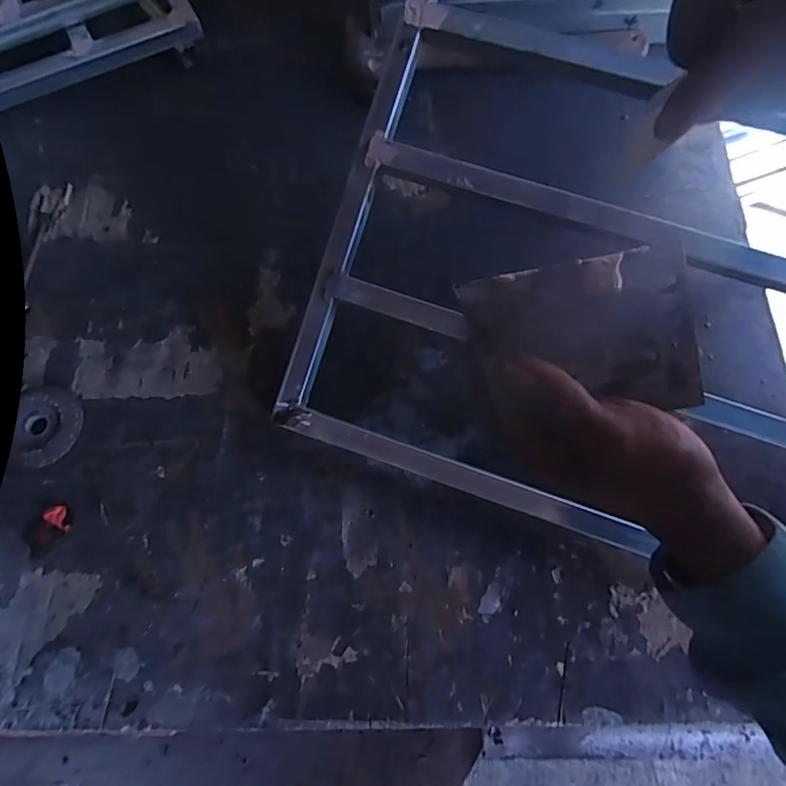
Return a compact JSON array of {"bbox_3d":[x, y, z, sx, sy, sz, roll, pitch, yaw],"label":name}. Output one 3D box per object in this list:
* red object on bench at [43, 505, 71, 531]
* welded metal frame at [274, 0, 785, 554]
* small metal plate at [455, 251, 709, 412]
[{"bbox_3d":[-0.266,0.099,0.390,0.022,0.006,0.015,27,73,6],"label":"red object on bench"},{"bbox_3d":[0.212,-0.156,0.371,0.481,0.028,0.539,19,93,7],"label":"welded metal frame"},{"bbox_3d":[0.102,-0.031,0.263,0.119,0.008,0.083,-8,79,3],"label":"small metal plate"}]

